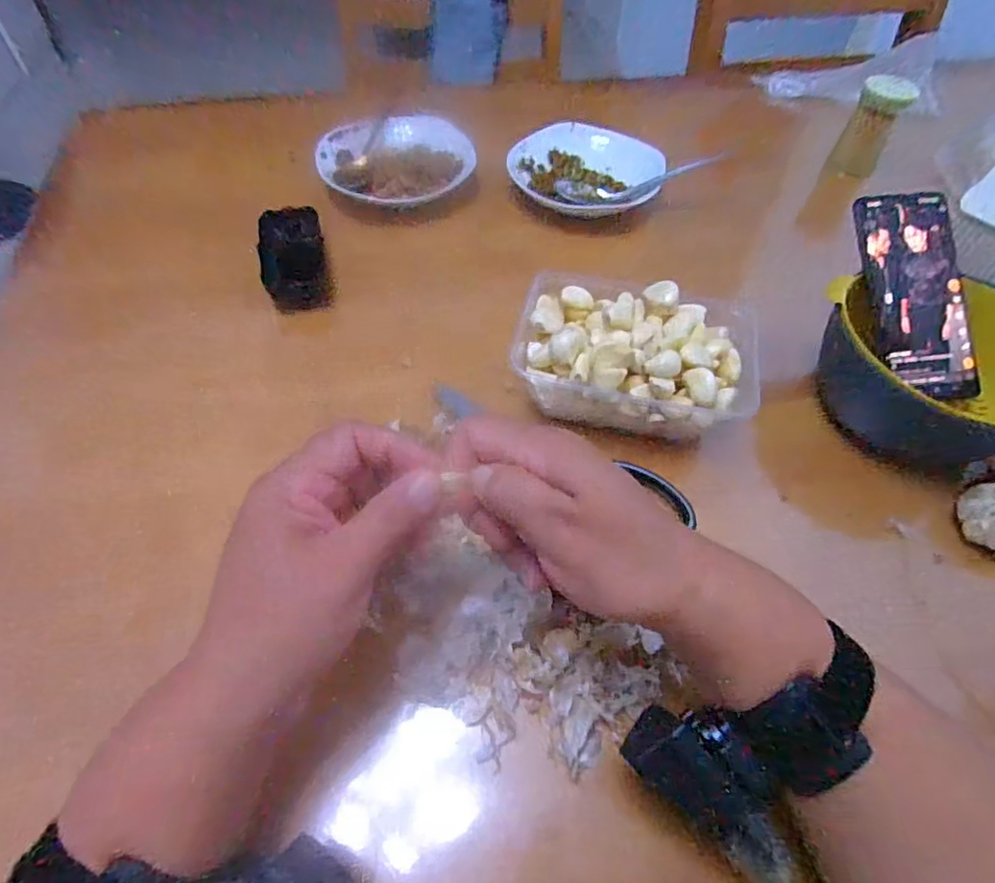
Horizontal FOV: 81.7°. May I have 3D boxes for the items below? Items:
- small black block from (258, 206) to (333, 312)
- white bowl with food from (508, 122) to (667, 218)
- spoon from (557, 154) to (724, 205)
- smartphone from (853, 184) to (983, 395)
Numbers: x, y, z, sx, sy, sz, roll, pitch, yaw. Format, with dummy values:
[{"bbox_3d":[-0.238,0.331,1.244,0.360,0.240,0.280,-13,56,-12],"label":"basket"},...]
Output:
[{"bbox_3d":[-0.179,-0.164,0.507,0.054,0.042,0.086,-11,56,-10],"label":"small black block"},{"bbox_3d":[0.092,-0.284,0.601,0.152,0.035,0.117,7,55,3],"label":"white bowl with food"},{"bbox_3d":[0.138,-0.257,0.569,0.157,0.028,0.018,-6,53,17],"label":"spoon"},{"bbox_3d":[0.305,-0.107,0.419,0.074,0.014,0.152,-8,85,-8],"label":"smartphone"}]

